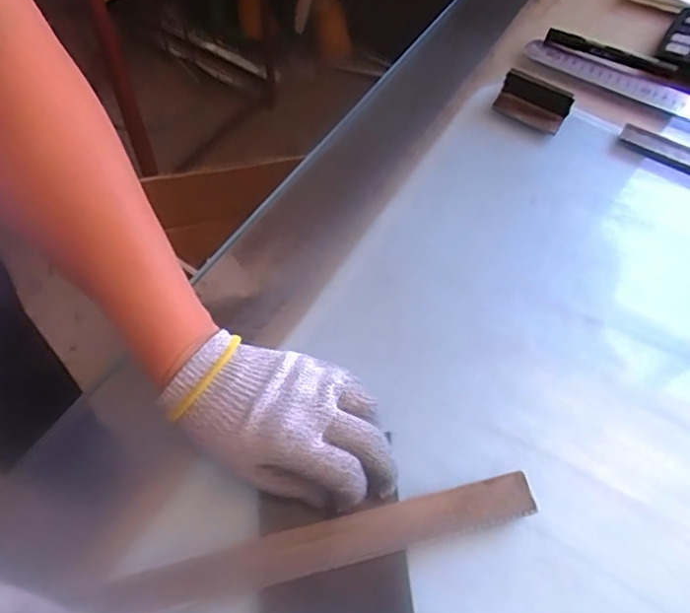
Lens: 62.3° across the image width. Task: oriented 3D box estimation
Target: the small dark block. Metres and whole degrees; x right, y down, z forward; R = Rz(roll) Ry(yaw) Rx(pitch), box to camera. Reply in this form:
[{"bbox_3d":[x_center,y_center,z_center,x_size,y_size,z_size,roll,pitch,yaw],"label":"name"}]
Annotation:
[{"bbox_3d":[0.193,-0.209,0.583,0.070,0.033,0.042,26,59,12],"label":"small dark block"}]

